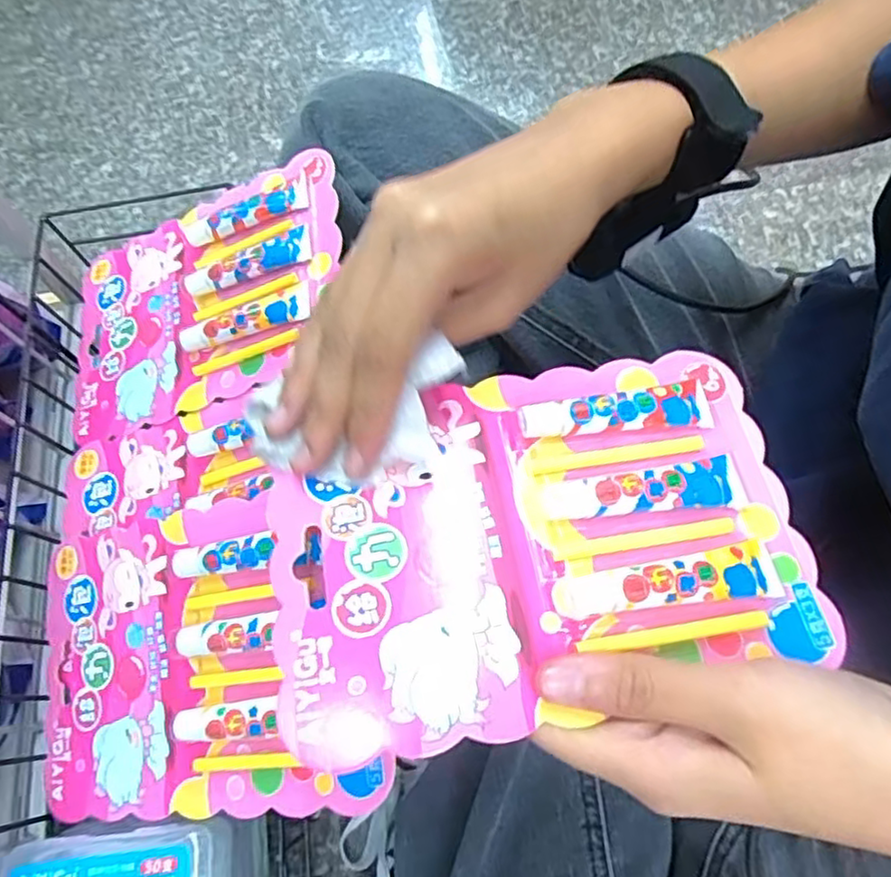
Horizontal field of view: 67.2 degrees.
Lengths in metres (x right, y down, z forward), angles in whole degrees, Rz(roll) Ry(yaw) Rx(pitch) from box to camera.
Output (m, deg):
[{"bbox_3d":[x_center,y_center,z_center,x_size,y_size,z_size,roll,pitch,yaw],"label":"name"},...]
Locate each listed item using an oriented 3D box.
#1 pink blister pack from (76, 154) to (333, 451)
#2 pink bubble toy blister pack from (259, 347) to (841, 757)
[{"bbox_3d":[-0.138,-0.074,0.362,0.180,0.013,0.122,-17,69,22],"label":"pink blister pack"},{"bbox_3d":[0.033,0.031,0.237,0.181,0.022,0.120,-13,69,-3],"label":"pink bubble toy blister pack"}]

